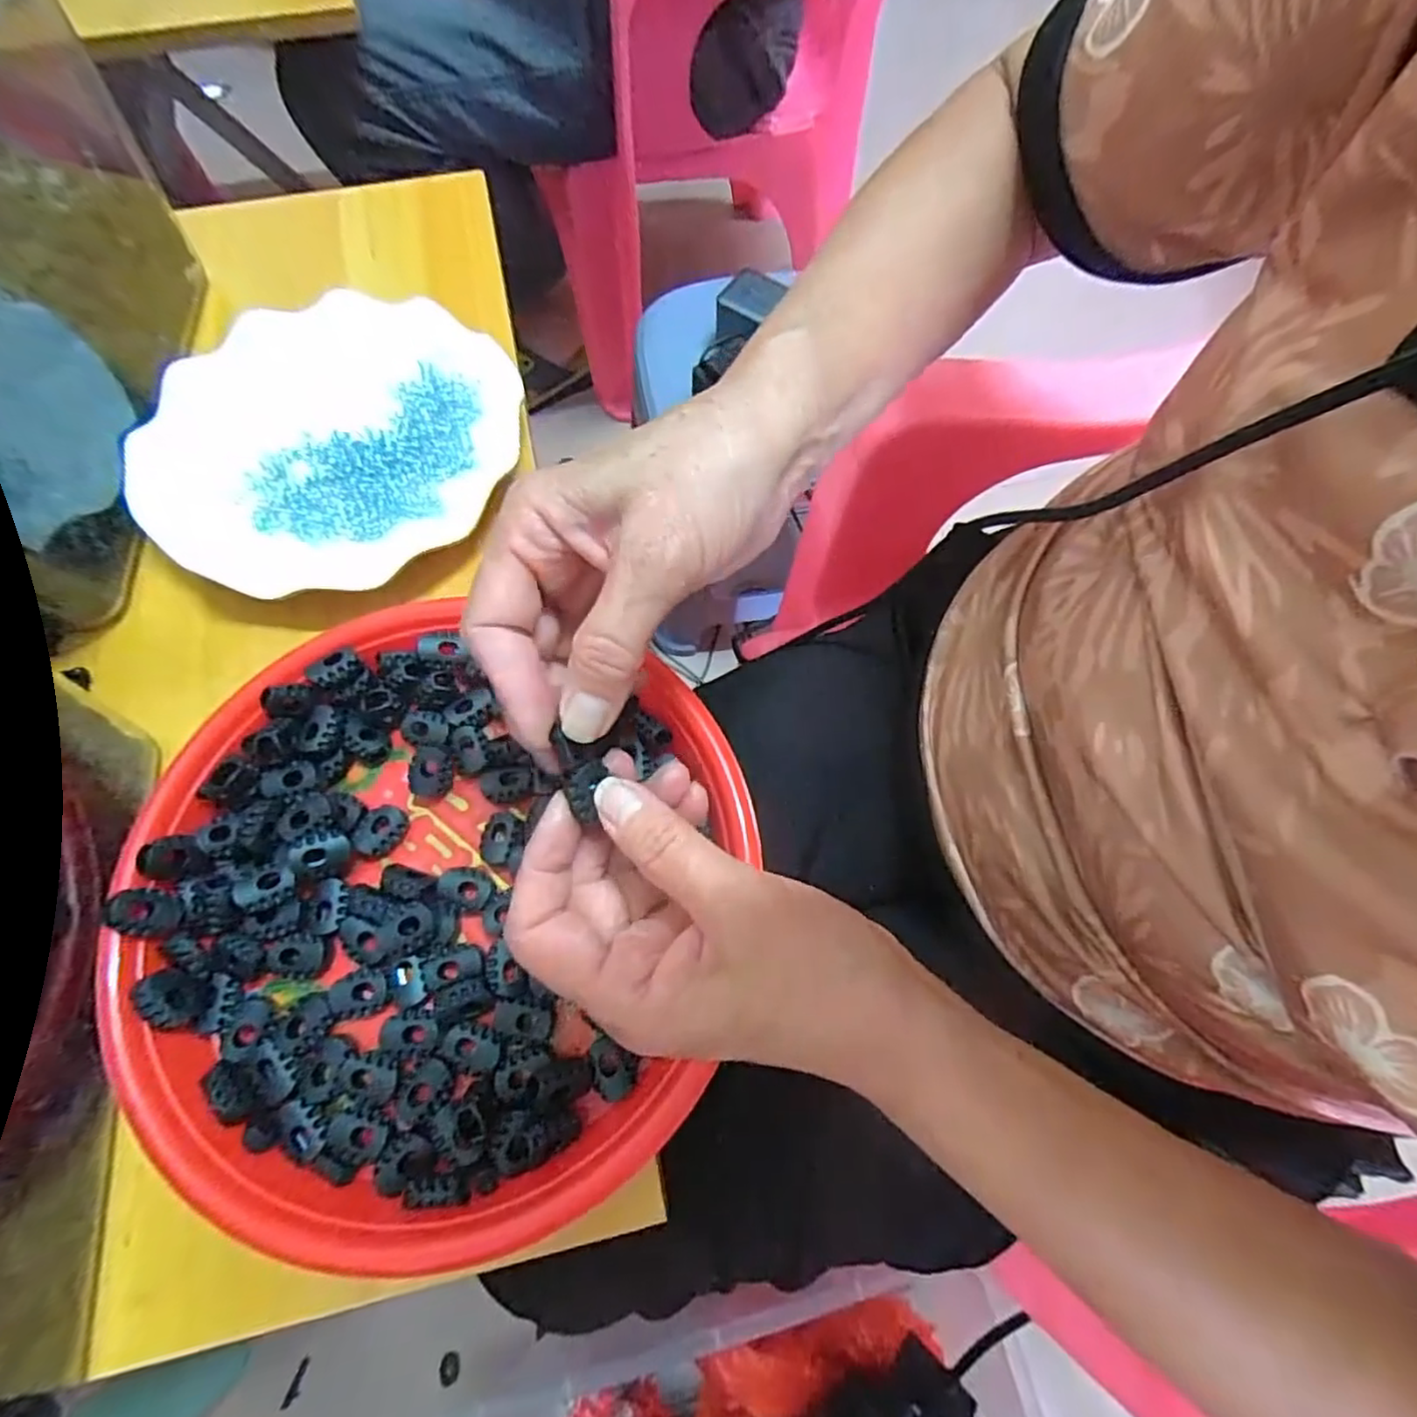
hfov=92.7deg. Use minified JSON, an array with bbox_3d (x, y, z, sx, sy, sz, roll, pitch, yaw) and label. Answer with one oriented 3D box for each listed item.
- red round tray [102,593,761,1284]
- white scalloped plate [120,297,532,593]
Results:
[{"bbox_3d":[-0.110,0.072,0.267,0.228,0.027,0.222,0,69,-1],"label":"red round tray"},{"bbox_3d":[-0.192,-0.140,0.348,0.180,0.025,0.161,-28,72,-11],"label":"white scalloped plate"}]

